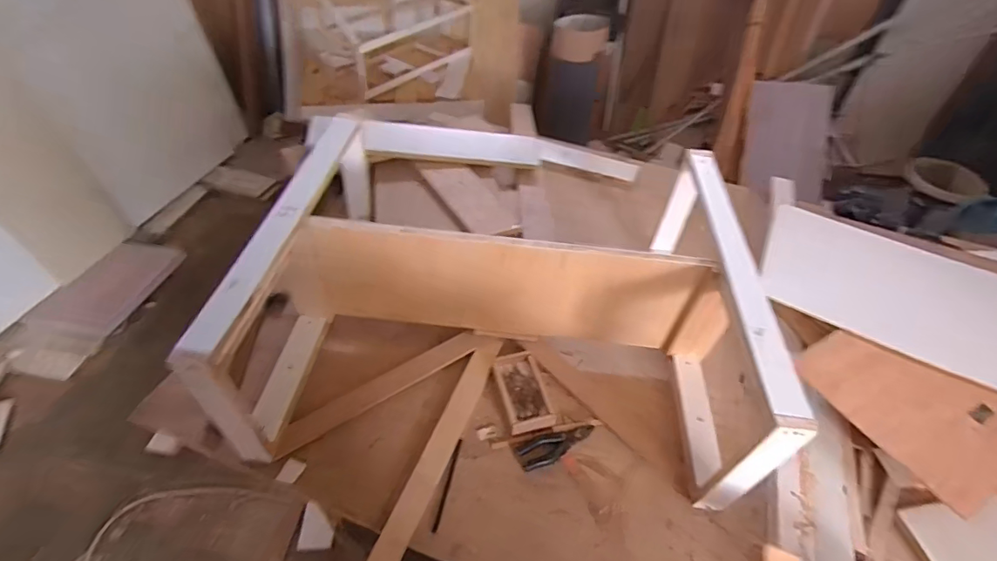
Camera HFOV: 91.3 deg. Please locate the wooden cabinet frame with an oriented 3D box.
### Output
[{"bbox_3d":[0.036,0.025,0.882,0.820,0.341,0.586,6,47,1],"label":"wooden cabinet frame"}]

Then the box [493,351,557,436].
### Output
[{"bbox_3d":[0.045,0.203,0.907,0.082,0.026,0.156,-12,48,-11],"label":"box"}]

